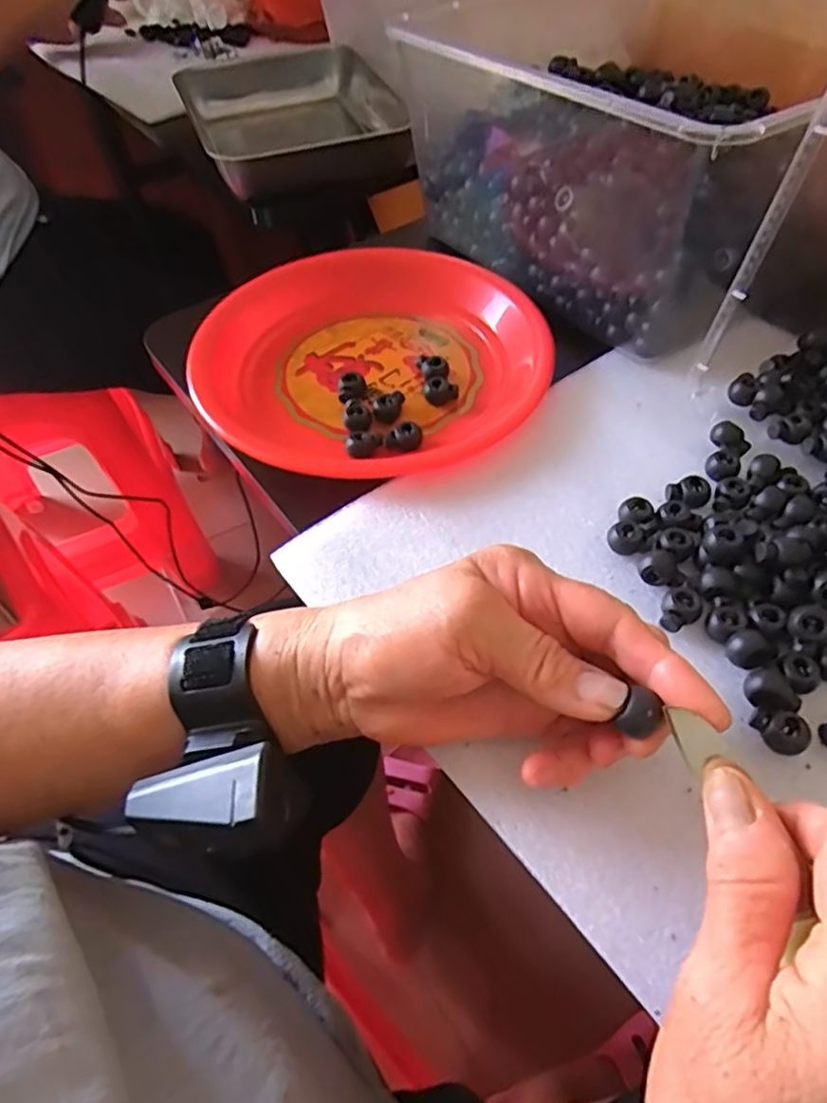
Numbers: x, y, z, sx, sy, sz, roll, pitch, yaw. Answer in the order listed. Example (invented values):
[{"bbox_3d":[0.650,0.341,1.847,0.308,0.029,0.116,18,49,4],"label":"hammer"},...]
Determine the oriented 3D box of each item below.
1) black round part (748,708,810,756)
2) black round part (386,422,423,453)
[{"bbox_3d":[0.153,0.075,0.269,0.022,0.010,0.015,12,56,12],"label":"black round part"},{"bbox_3d":[-0.006,-0.070,0.392,0.021,0.011,0.014,3,54,5],"label":"black round part"}]

